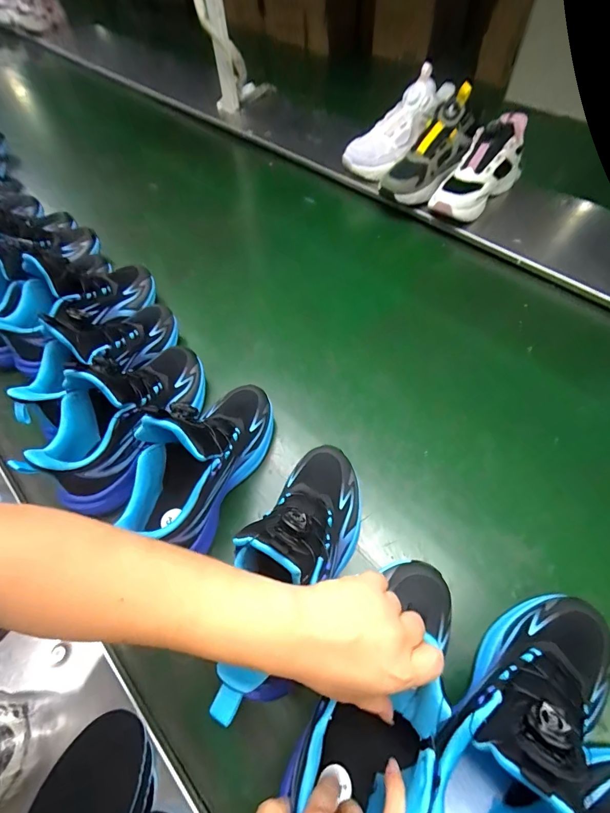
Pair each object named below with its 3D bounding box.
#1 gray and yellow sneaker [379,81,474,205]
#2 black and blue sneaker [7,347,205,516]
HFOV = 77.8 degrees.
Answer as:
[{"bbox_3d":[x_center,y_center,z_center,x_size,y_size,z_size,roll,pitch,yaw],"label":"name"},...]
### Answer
[{"bbox_3d":[0.241,-0.494,0.730,0.110,0.074,0.222,34,88,19],"label":"gray and yellow sneaker"},{"bbox_3d":[-0.207,-0.009,0.429,0.090,0.114,0.232,24,47,14],"label":"black and blue sneaker"}]

